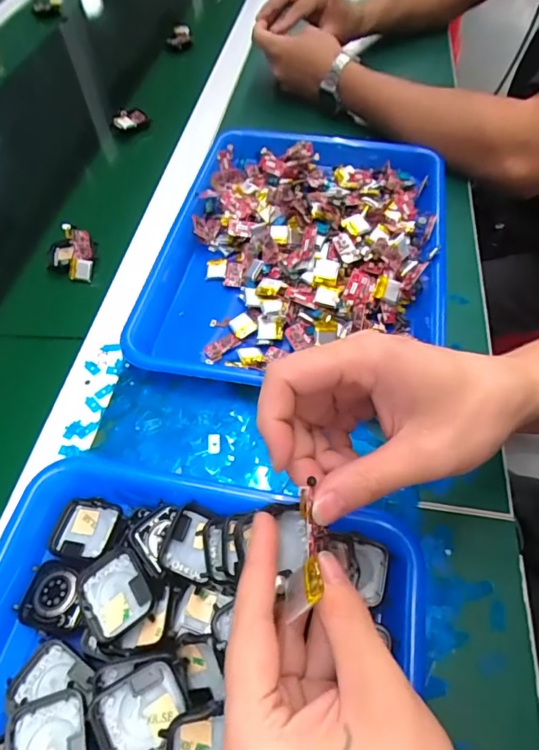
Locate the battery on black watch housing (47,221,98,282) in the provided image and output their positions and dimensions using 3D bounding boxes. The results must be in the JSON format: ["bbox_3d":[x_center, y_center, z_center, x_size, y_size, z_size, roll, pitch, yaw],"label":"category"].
[{"bbox_3d":[-0.192,-0.117,0.450,0.046,0.028,0.050,-1,57,-1],"label":"battery on black watch housing"}]

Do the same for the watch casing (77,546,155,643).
[{"bbox_3d":[-0.089,0.124,0.269,0.037,0.010,0.042,-34,64,-20],"label":"watch casing"}]

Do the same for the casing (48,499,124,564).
[{"bbox_3d":[-0.117,0.098,0.299,0.039,0.010,0.038,13,58,8],"label":"casing"}]

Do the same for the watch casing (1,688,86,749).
[{"bbox_3d":[-0.109,0.181,0.228,0.036,0.013,0.042,-13,58,-9],"label":"watch casing"}]

